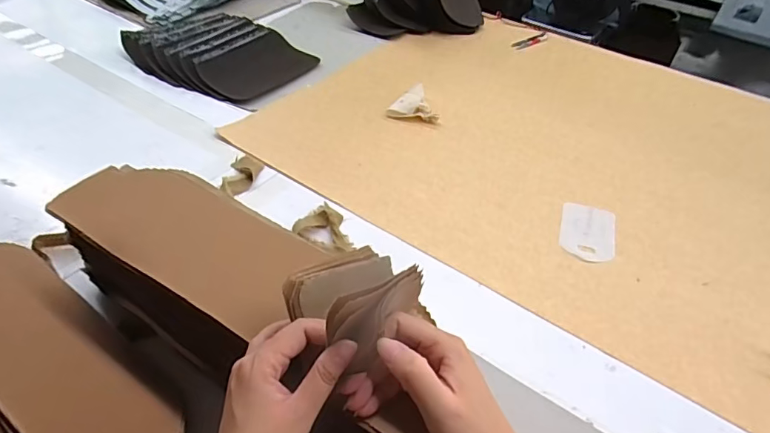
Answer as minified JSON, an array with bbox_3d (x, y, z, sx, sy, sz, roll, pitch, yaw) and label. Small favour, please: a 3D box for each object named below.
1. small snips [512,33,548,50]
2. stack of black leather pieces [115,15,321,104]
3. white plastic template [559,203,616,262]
[{"bbox_3d":[0.338,-0.402,1.119,0.114,0.006,0.038,-22,50,-23],"label":"small snips"},{"bbox_3d":[-0.350,-0.342,0.996,0.363,0.047,0.228,24,48,20],"label":"stack of black leather pieces"},{"bbox_3d":[0.285,0.022,0.682,0.072,0.004,0.105,14,47,12],"label":"white plastic template"}]

